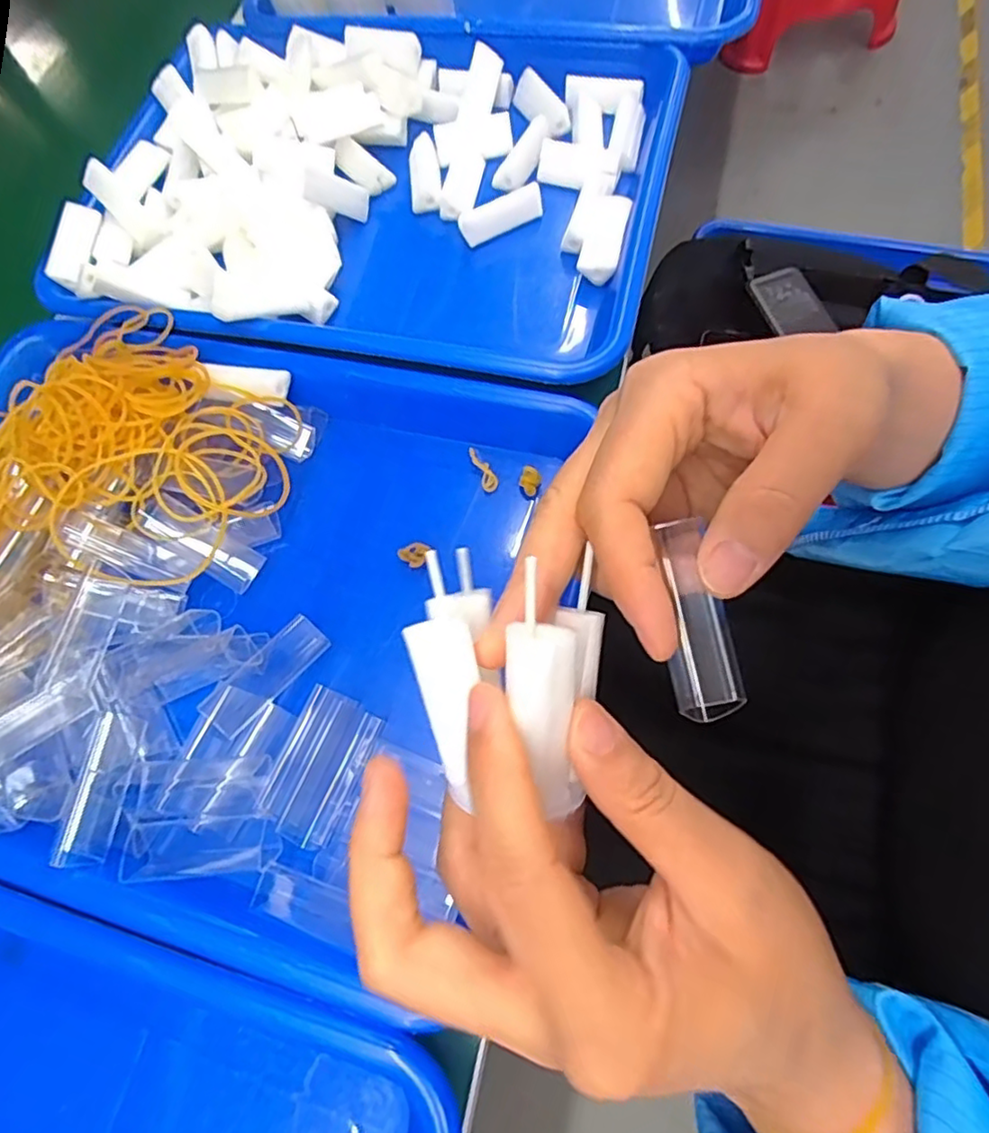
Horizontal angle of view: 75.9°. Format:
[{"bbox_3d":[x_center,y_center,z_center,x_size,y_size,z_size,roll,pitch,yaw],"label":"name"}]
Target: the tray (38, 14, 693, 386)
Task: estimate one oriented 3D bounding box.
[{"bbox_3d":[-0.069,-0.224,0.366,0.326,0.034,0.256,11,70,11],"label":"tray"}]

